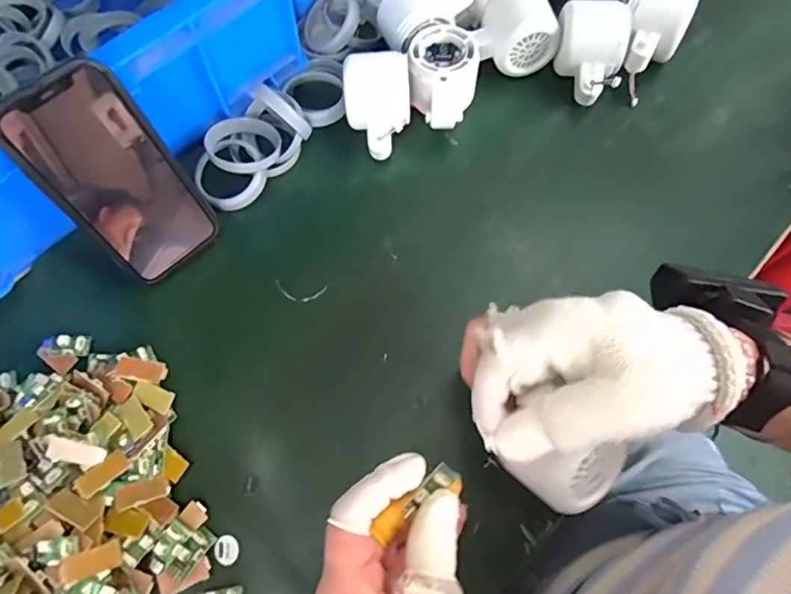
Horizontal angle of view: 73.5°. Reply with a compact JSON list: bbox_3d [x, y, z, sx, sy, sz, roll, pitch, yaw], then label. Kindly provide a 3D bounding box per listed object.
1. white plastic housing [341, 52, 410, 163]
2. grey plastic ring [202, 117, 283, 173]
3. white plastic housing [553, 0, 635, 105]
[{"bbox_3d":[-0.014,-0.156,0.436,0.054,0.046,0.073,-7,67,-2],"label":"white plastic housing"},{"bbox_3d":[-0.124,-0.124,0.434,0.053,0.011,0.056,5,66,-11],"label":"grey plastic ring"},{"bbox_3d":[0.162,-0.203,0.447,0.056,0.054,0.069,14,68,7],"label":"white plastic housing"}]

